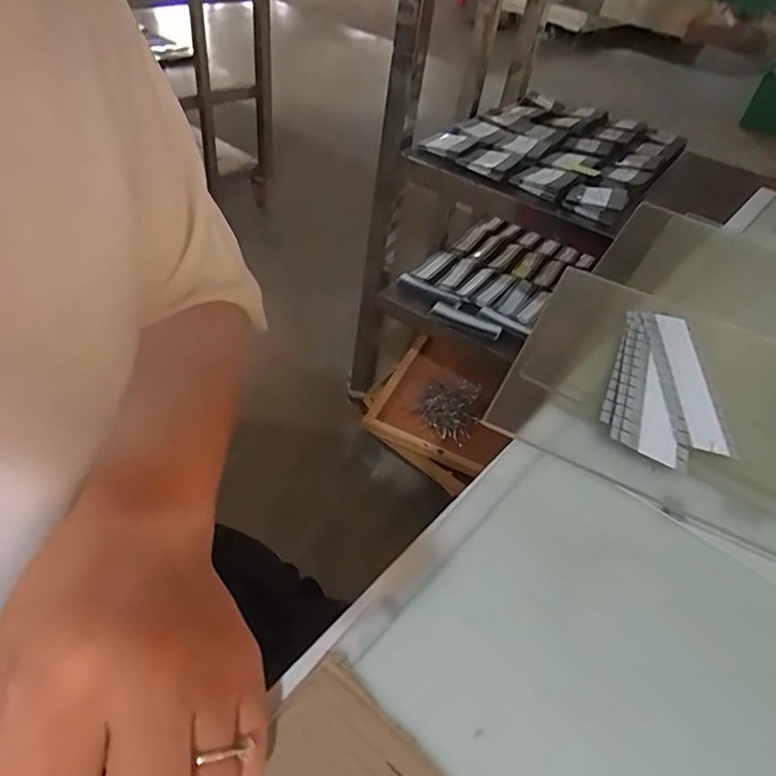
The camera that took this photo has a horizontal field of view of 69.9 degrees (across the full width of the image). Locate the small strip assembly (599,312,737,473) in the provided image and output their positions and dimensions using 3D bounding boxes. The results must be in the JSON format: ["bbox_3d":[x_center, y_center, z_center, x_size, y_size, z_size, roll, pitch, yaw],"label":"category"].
[{"bbox_3d":[0.177,-0.002,0.348,0.068,0.015,0.142,23,44,13],"label":"small strip assembly"}]

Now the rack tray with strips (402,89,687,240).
[{"bbox_3d":[0.311,-0.426,0.995,0.349,0.053,0.514,30,46,20],"label":"rack tray with strips"}]

